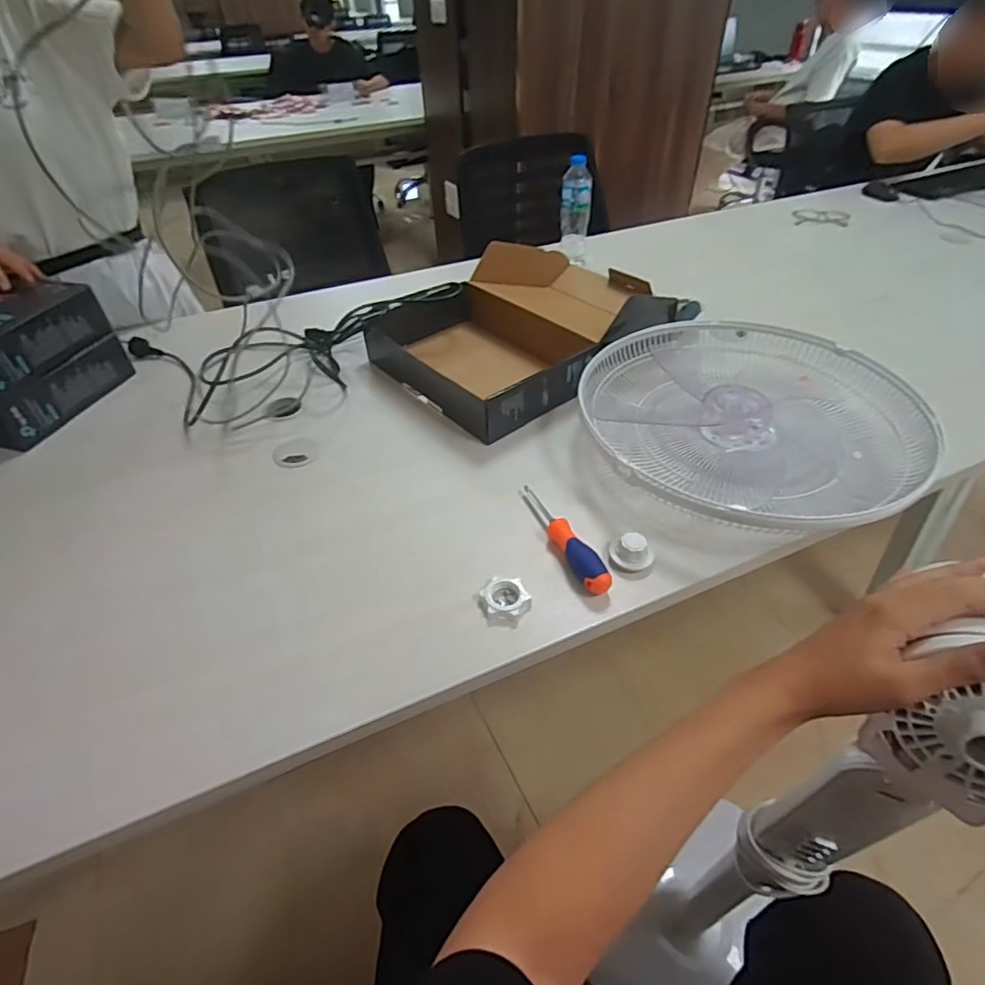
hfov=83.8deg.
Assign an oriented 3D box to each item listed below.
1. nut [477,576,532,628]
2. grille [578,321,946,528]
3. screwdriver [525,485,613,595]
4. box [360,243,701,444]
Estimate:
[{"bbox_3d":[0.013,0.119,0.600,0.056,0.016,0.051,-1,44,1],"label":"nut"},{"bbox_3d":[0.345,-0.111,0.778,0.427,0.081,0.465,-1,44,1],"label":"grille"},{"bbox_3d":[0.086,0.050,0.656,0.032,0.030,0.183,-16,46,-14],"label":"screwdriver"},{"bbox_3d":[0.083,-0.310,0.984,0.535,0.096,0.350,-33,52,-28],"label":"box"}]

